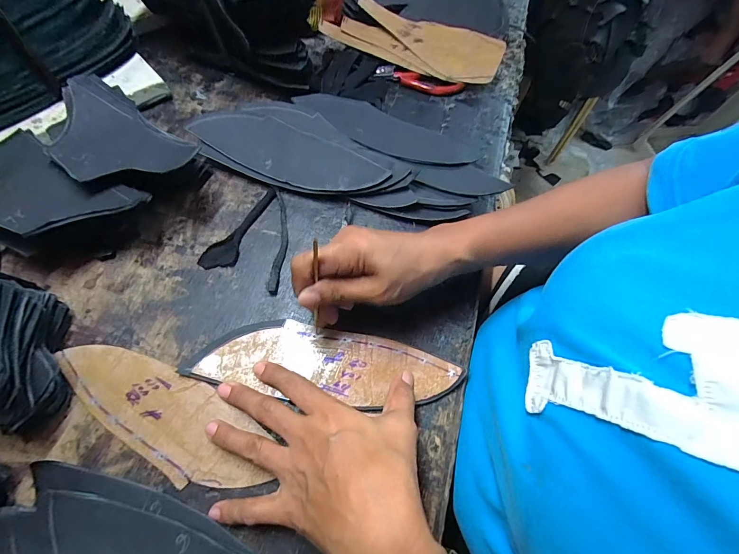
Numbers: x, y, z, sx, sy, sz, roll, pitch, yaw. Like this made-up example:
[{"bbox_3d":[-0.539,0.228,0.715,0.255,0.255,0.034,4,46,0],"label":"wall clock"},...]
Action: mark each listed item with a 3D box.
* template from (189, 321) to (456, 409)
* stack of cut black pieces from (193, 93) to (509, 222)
[{"bbox_3d":[-0.034,0.071,0.292,0.207,0.004,0.059,5,63,1],"label":"template"},{"bbox_3d":[-0.018,-0.148,0.390,0.307,0.033,0.143,14,63,5],"label":"stack of cut black pieces"}]

